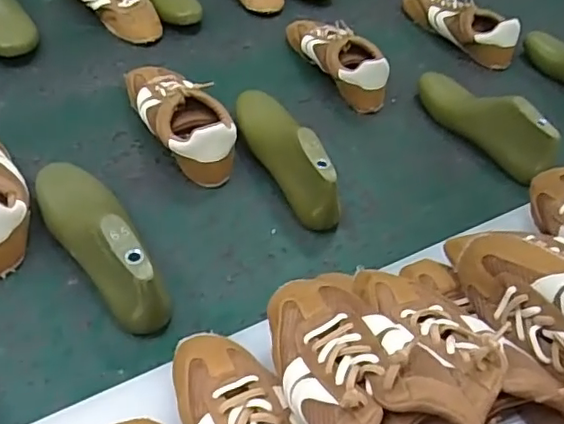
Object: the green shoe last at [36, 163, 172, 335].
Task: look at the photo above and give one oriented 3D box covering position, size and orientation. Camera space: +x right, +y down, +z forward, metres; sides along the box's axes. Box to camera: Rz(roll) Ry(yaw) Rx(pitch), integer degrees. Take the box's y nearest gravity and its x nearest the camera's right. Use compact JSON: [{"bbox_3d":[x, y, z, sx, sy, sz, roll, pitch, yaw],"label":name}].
[{"bbox_3d":[-0.189,0.013,0.577,0.069,0.079,0.237,-23,55,-25],"label":"green shoe last"}]

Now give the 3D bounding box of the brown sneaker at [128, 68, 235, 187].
[{"bbox_3d":[-0.132,-0.129,0.735,0.088,0.072,0.214,-19,53,-22],"label":"brown sneaker"}]

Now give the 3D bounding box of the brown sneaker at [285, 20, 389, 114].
[{"bbox_3d":[0.079,-0.240,0.876,0.076,0.082,0.220,-22,54,-24],"label":"brown sneaker"}]

